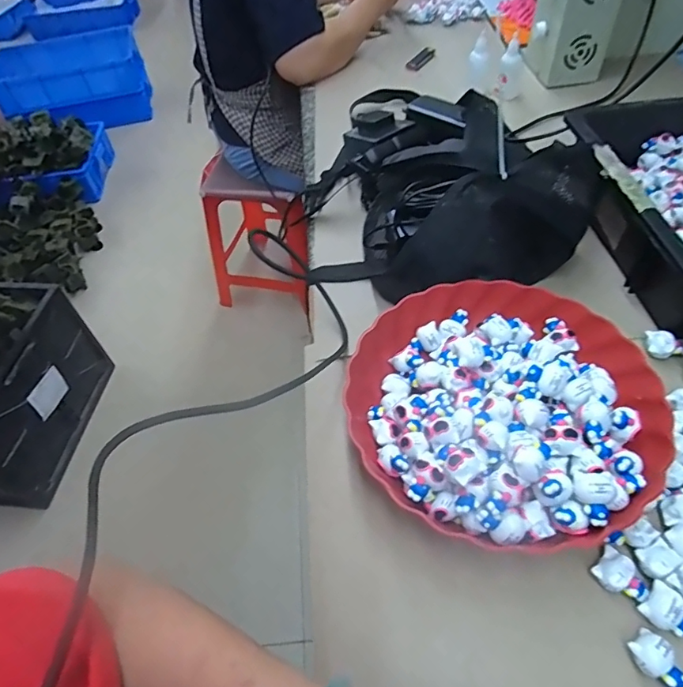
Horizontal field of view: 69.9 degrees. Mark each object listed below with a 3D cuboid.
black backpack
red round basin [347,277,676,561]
[{"bbox_3d":[0.094,-0.194,0.567,0.286,0.102,0.343,-21,52,-11],"label":"black backpack"},{"bbox_3d":[0.128,0.040,0.394,0.230,0.047,0.232,-3,51,3],"label":"red round basin"}]

